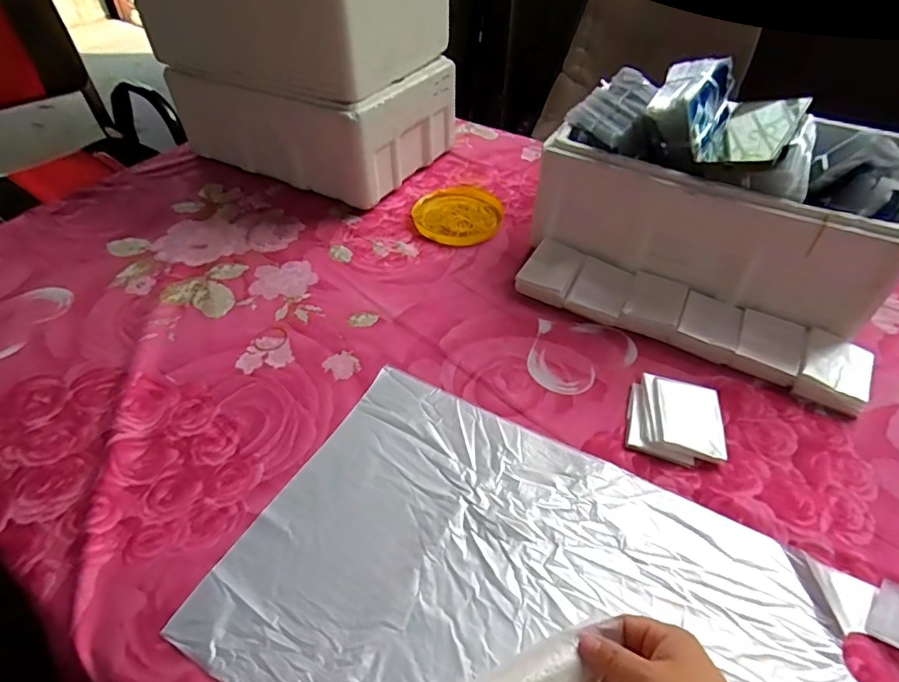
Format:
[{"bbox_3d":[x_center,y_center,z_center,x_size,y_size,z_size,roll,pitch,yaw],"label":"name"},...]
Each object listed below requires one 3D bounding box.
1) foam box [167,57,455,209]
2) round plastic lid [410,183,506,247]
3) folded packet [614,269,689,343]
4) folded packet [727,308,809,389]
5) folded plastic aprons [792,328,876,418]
[{"bbox_3d":[-0.228,-0.367,0.866,0.412,0.166,0.234,21,49,19],"label":"foam box"},{"bbox_3d":[0.017,-0.196,0.794,0.126,0.020,0.139,22,49,20],"label":"round plastic lid"},{"bbox_3d":[0.246,-0.041,0.631,0.063,0.028,0.088,21,49,19],"label":"folded packet"},{"bbox_3d":[0.356,0.005,0.584,0.065,0.028,0.082,24,50,22],"label":"folded packet"},{"bbox_3d":[0.409,0.030,0.555,0.064,0.030,0.085,26,50,23],"label":"folded plastic aprons"}]

